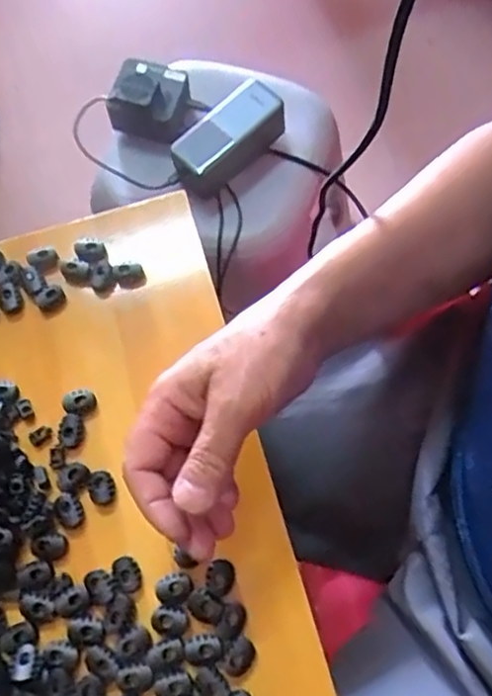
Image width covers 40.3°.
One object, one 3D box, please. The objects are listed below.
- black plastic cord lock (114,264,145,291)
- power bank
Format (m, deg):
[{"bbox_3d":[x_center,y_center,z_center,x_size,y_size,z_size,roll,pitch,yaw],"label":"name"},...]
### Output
[{"bbox_3d":[-0.085,-0.052,0.492,0.021,0.018,0.014,-15,67,-5],"label":"black plastic cord lock"},{"bbox_3d":[-0.020,-0.233,0.749,0.061,0.049,0.135,41,77,18],"label":"power bank"}]

